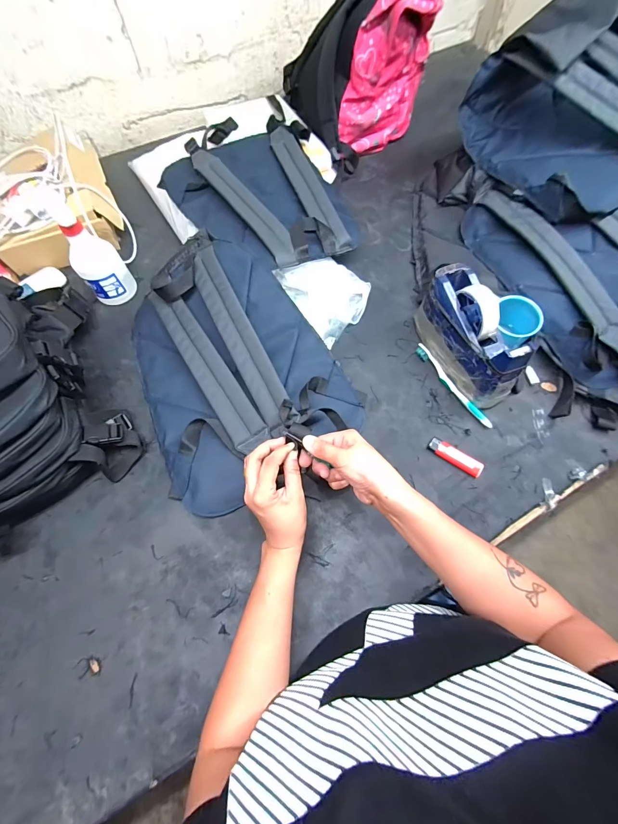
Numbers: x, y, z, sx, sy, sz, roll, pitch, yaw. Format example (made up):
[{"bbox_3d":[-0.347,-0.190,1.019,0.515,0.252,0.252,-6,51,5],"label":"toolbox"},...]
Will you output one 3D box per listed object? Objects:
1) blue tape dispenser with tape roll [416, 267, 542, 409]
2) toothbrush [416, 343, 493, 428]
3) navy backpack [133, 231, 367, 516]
[{"bbox_3d":[0.250,-0.119,0.514,0.065,0.112,0.210,-19,66,-7],"label":"blue tape dispenser with tape roll"},{"bbox_3d":[0.237,-0.045,0.543,0.015,0.015,0.176,-28,67,-11],"label":"toothbrush"},{"bbox_3d":[-0.138,-0.099,0.538,0.309,0.080,0.427,-29,69,-11],"label":"navy backpack"}]

